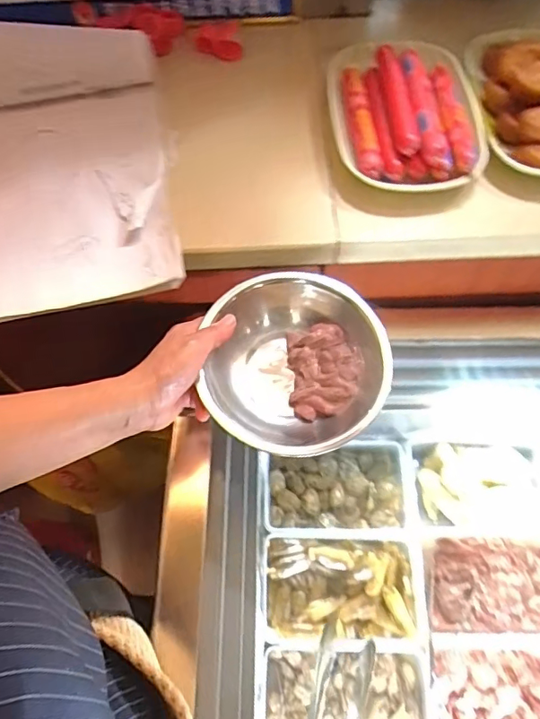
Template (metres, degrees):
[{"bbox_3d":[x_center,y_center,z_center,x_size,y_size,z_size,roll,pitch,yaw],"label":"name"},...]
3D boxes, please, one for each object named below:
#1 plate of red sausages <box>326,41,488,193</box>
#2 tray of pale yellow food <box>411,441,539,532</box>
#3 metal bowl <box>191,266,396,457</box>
[{"bbox_3d":[0.141,-0.264,0.545,0.147,0.043,0.226,-3,63,0],"label":"plate of red sausages"},{"bbox_3d":[0.290,0.173,0.708,0.170,0.045,0.112,0,63,1],"label":"tray of pale yellow food"},{"bbox_3d":[0.025,0.006,0.466,0.158,0.051,0.164,-1,63,1],"label":"metal bowl"}]

